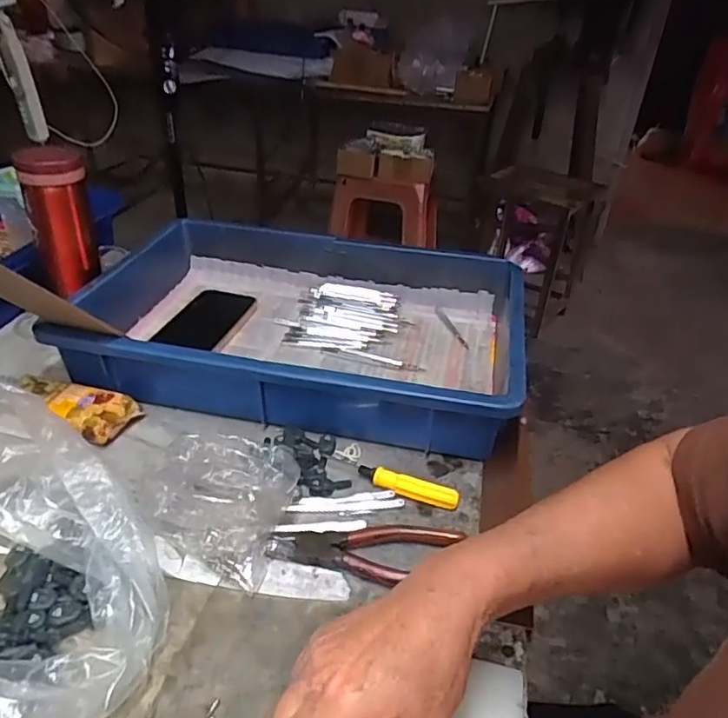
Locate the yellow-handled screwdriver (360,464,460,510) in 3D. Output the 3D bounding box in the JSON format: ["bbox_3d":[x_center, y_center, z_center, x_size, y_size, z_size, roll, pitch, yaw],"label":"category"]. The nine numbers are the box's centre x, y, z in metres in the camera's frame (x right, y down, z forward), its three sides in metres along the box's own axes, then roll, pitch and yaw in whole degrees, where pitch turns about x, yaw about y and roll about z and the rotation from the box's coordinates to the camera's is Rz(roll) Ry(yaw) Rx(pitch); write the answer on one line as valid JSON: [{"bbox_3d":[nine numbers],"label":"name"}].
[{"bbox_3d":[0.035,0.102,0.477,0.085,0.015,0.013,15,31,18],"label":"yellow-handled screwdriver"}]

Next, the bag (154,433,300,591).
[{"bbox_3d":[-0.102,0.097,0.431,0.089,0.058,0.105,11,34,10],"label":"bag"}]

